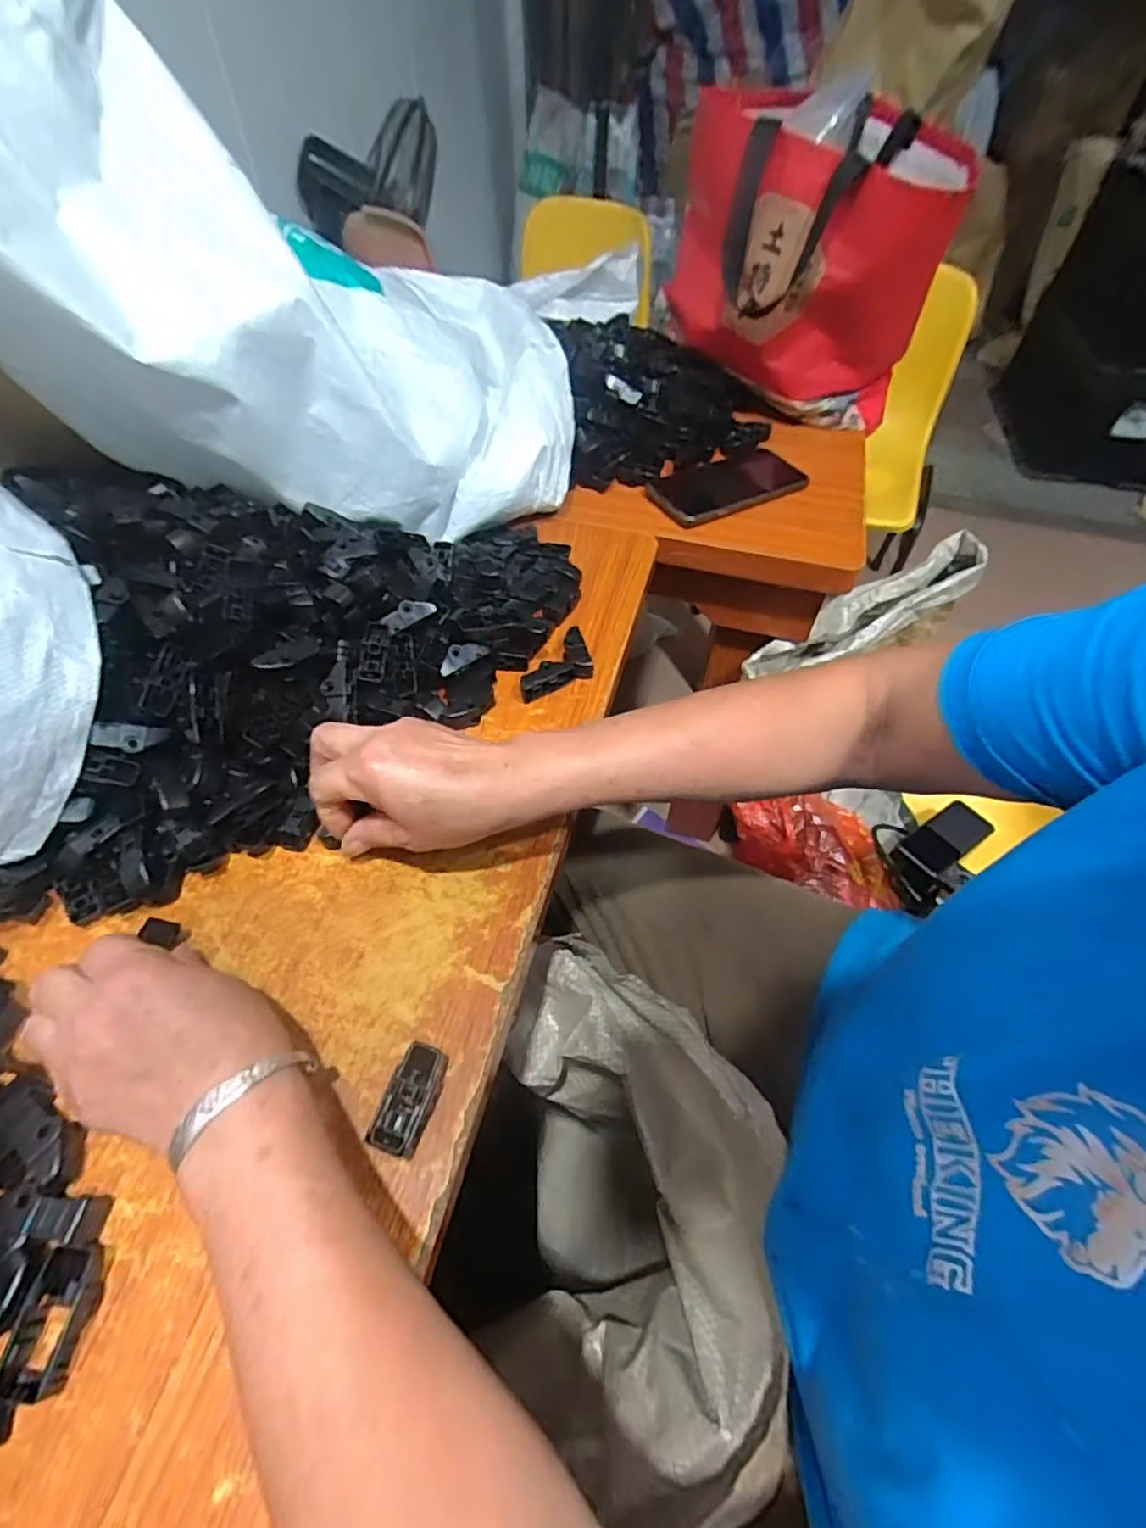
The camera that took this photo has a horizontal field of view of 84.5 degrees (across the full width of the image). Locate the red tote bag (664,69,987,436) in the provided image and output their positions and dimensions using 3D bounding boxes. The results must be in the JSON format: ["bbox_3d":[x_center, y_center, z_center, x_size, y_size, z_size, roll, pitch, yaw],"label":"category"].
[{"bbox_3d":[0.271,-0.598,0.748,0.279,0.249,0.320,13,55,7],"label":"red tote bag"}]

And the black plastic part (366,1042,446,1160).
[{"bbox_3d":[-0.082,0.169,0.321,0.023,0.021,0.049,15,55,8],"label":"black plastic part"}]

